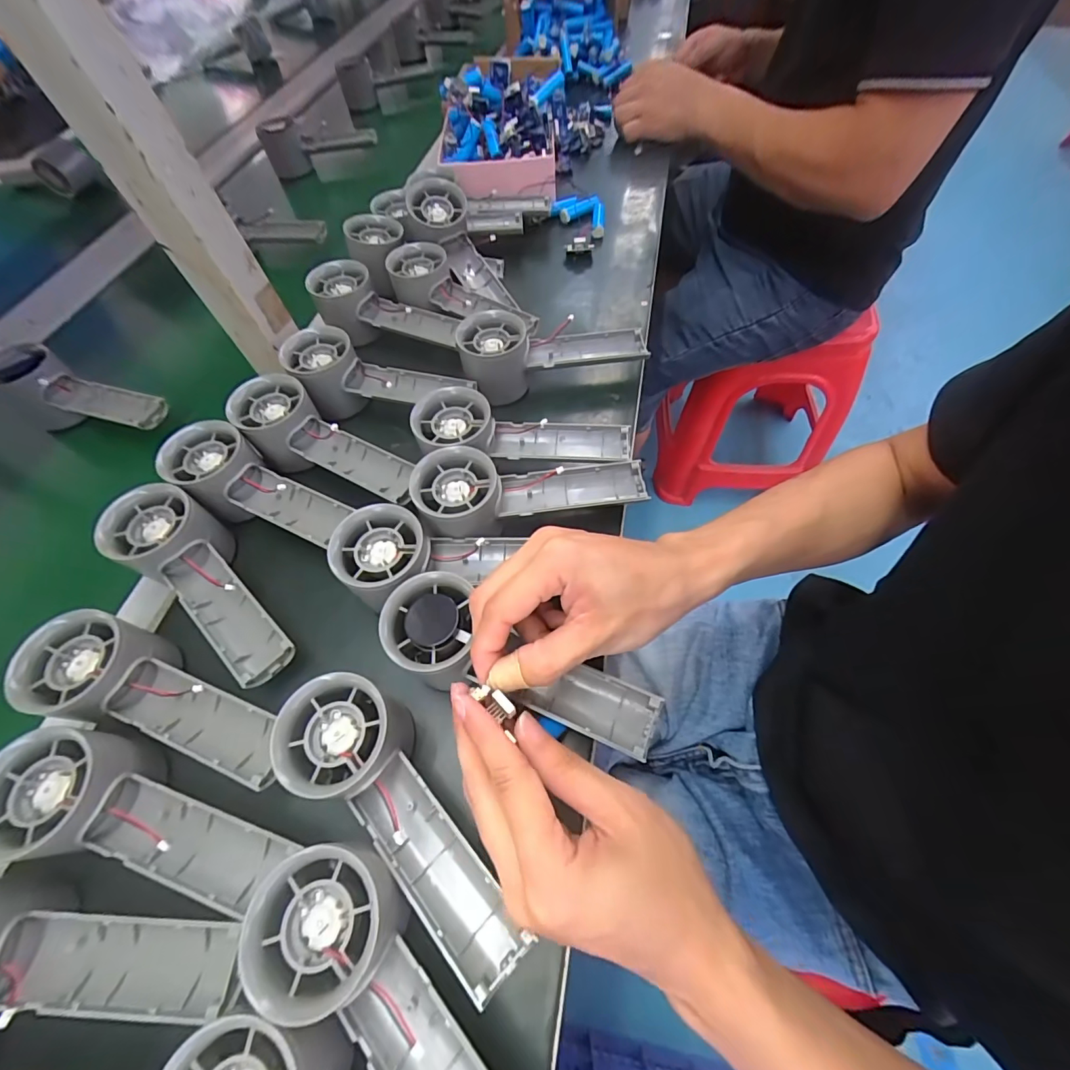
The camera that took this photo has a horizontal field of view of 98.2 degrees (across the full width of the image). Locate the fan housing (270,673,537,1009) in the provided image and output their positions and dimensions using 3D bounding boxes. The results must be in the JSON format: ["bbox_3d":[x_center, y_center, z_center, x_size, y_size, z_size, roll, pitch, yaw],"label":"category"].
[{"bbox_3d":[-0.068,0.142,0.237,0.053,0.042,0.158,-38,78,-18],"label":"fan housing"}]

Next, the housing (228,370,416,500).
[{"bbox_3d":[-0.160,-0.067,0.368,0.152,0.046,0.054,27,64,4],"label":"housing"}]

